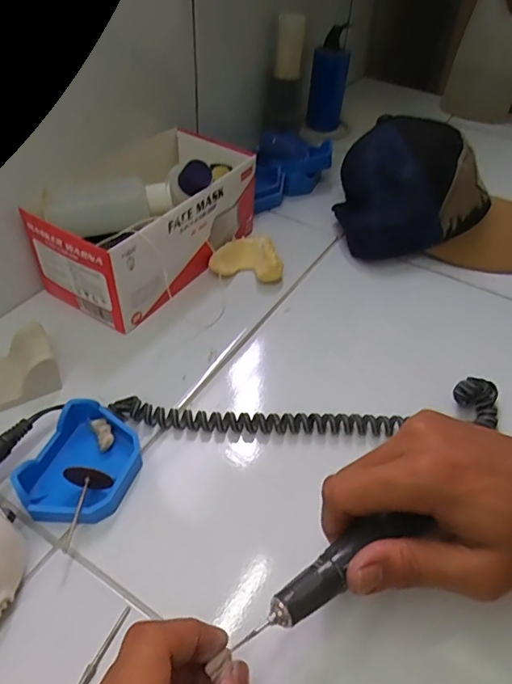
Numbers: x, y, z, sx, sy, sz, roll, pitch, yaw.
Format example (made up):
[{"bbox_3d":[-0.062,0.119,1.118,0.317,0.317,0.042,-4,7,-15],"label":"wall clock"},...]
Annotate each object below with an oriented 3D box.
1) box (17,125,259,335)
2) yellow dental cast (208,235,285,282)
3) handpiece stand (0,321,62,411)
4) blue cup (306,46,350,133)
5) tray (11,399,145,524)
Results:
[{"bbox_3d":[-0.094,-0.117,0.463,0.124,0.088,0.207,26,49,21],"label":"box"},{"bbox_3d":[-0.008,-0.082,0.479,0.069,0.025,0.048,5,45,1],"label":"yellow dental cast"},{"bbox_3d":[-0.194,0.023,0.363,0.085,0.028,0.050,-19,49,-21],"label":"handpiece stand"},{"bbox_3d":[0.100,-0.351,0.695,0.050,0.101,0.040,10,47,4],"label":"blue cup"},{"bbox_3d":[-0.111,0.079,0.320,0.064,0.024,0.079,17,46,12],"label":"tray"}]

